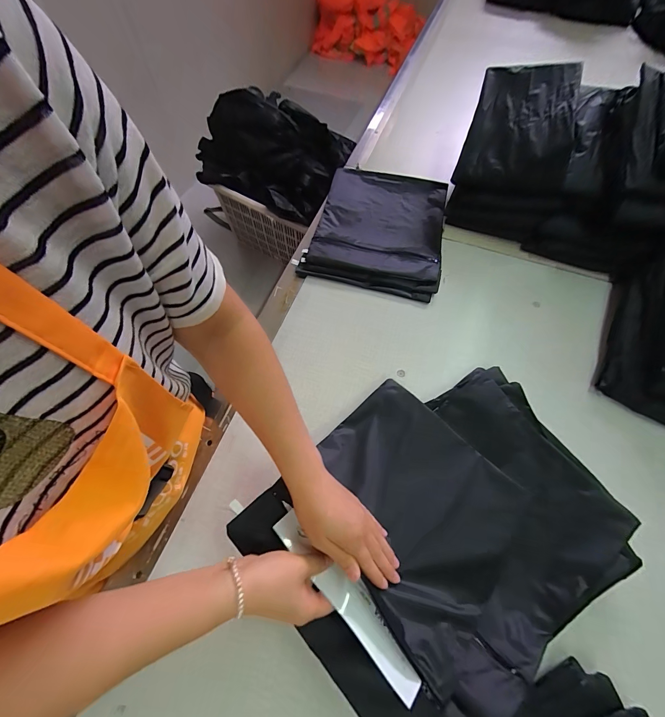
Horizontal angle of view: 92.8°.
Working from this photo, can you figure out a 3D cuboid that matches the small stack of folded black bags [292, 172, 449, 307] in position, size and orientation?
[{"bbox_3d":[0.107,-0.299,0.707,0.274,0.023,0.346,13,62,5],"label":"small stack of folded black bags"}]

